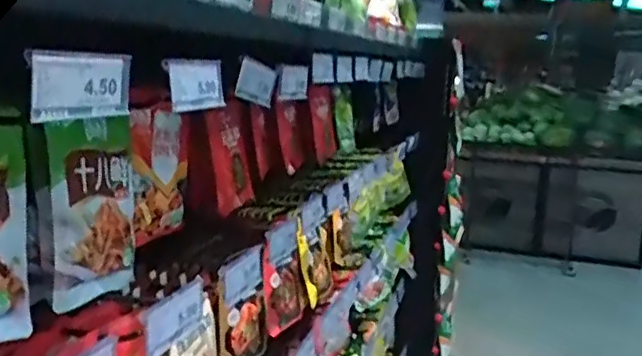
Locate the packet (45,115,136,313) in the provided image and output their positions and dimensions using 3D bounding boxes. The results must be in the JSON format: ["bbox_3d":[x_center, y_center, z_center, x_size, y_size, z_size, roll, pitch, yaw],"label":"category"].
[{"bbox_3d":[-0.219,0.027,0.632,0.032,0.167,0.155,4,10,11],"label":"packet"}]

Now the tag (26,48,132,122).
[{"bbox_3d":[-0.165,-0.066,0.443,0.009,0.044,0.100,5,10,18],"label":"tag"}]

